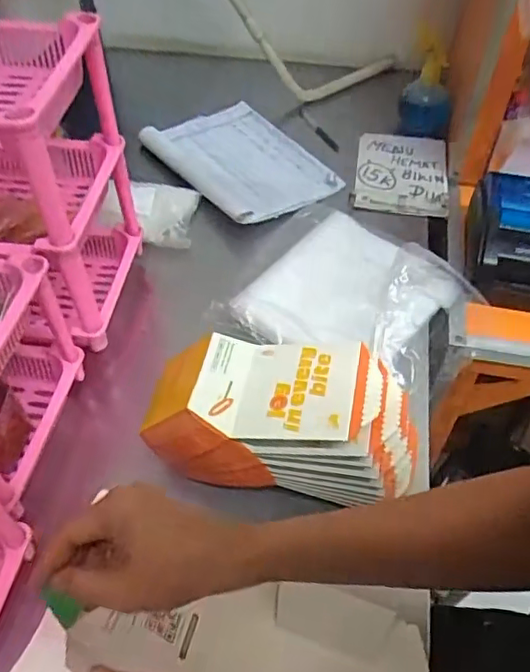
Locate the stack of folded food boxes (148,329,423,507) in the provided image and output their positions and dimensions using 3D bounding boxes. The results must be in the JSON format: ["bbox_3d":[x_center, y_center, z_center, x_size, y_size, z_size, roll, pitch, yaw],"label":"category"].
[{"bbox_3d":[0.015,0.075,0.572,0.258,0.126,0.110,7,51,5],"label":"stack of folded food boxes"}]

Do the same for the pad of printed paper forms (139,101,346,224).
[{"bbox_3d":[-0.038,-0.296,0.956,0.213,0.029,0.294,-32,58,-24],"label":"pad of printed paper forms"}]

